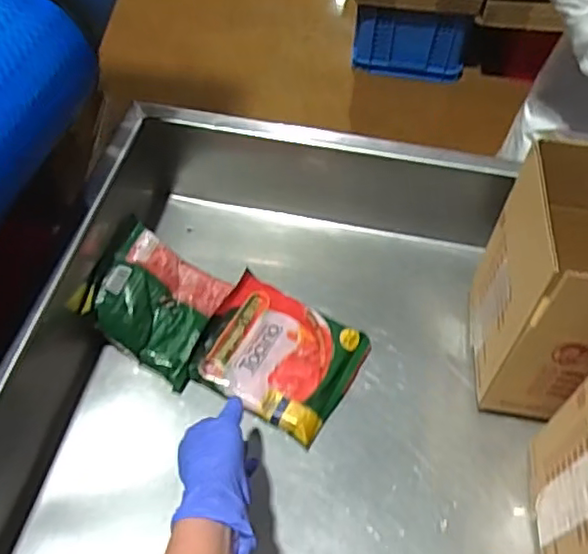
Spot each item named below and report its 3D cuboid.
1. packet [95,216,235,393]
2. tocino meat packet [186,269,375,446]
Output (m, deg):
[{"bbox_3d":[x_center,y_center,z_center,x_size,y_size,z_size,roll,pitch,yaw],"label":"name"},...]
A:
[{"bbox_3d":[-0.148,0.024,0.678,0.128,0.029,0.140,34,56,-17],"label":"packet"},{"bbox_3d":[-0.017,0.085,0.673,0.162,0.034,0.134,25,56,17],"label":"tocino meat packet"}]

